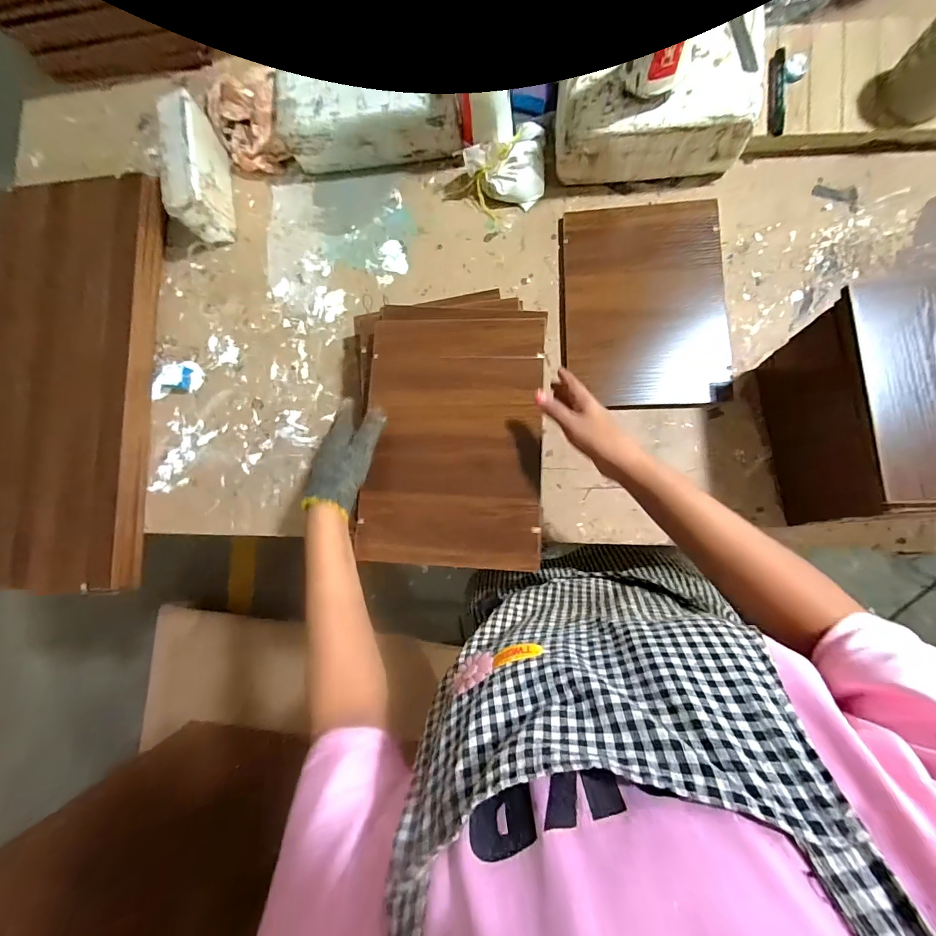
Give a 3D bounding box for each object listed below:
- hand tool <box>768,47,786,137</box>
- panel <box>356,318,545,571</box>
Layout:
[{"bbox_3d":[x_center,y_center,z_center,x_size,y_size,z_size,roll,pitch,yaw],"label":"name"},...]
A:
[{"bbox_3d":[0.466,-0.572,0.608,0.024,0.016,0.134,4,88,7],"label":"hand tool"},{"bbox_3d":[-0.019,-0.040,0.526,0.228,0.014,0.325,2,83,6],"label":"panel"}]

